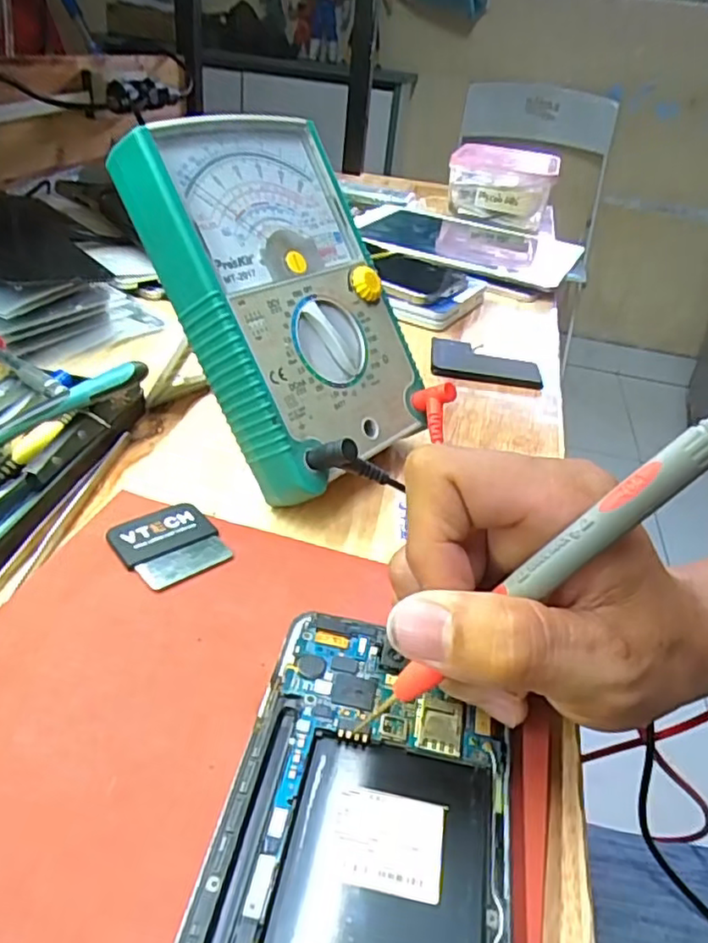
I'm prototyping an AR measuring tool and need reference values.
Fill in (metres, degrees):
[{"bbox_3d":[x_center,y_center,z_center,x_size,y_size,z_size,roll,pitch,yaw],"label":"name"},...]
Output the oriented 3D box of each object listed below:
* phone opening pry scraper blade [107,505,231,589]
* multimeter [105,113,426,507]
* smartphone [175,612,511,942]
[{"bbox_3d":[-0.075,0.030,0.266,0.039,0.004,0.041,-23,44,-36],"label":"phone opening pry scraper blade"},{"bbox_3d":[-0.028,-0.081,0.304,0.111,0.164,0.031,-32,9,-39],"label":"multimeter"},{"bbox_3d":[0.003,0.099,0.173,0.077,0.007,0.141,11,34,6],"label":"smartphone"}]

